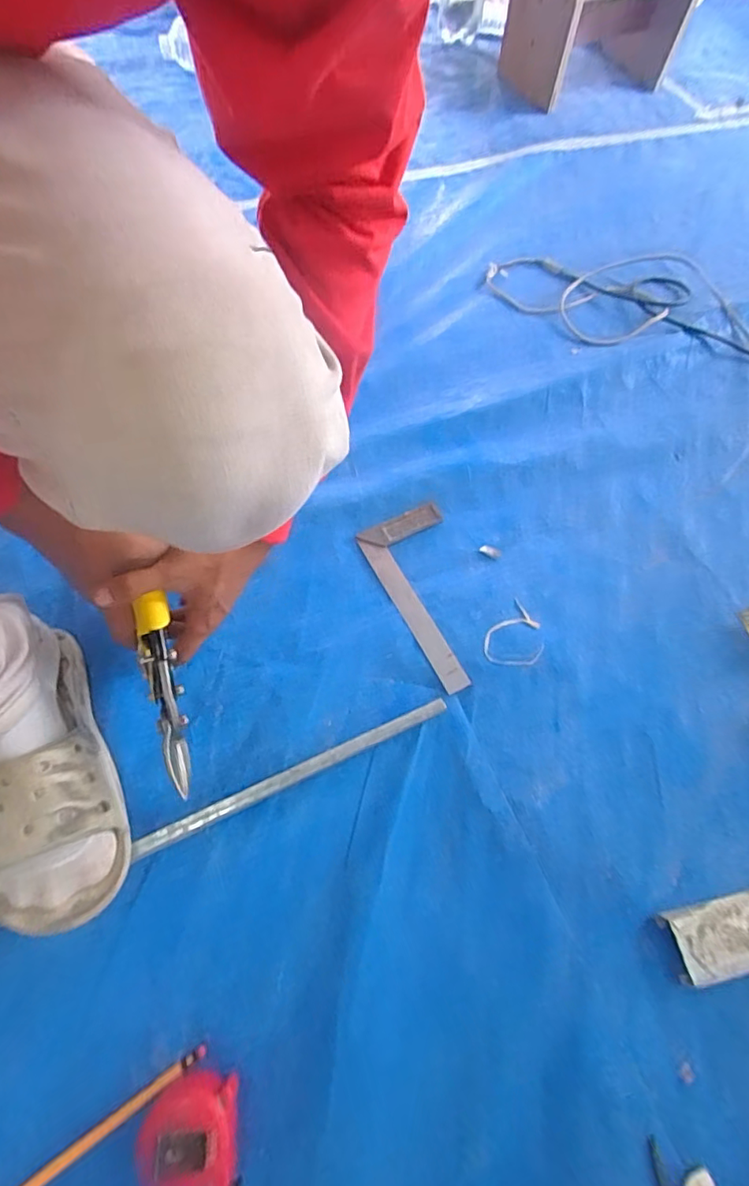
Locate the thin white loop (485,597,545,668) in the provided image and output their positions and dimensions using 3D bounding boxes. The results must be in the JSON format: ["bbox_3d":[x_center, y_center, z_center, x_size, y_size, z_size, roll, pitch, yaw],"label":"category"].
[{"bbox_3d":[0.146,0.048,0.540,0.071,0.004,0.055,-41,72,-18],"label":"thin white loop"}]

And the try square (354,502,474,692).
[{"bbox_3d":[0.068,-0.003,0.562,0.097,0.006,0.201,-25,68,-13],"label":"try square"}]

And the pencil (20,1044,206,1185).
[{"bbox_3d":[-0.199,0.380,0.363,0.171,0.012,0.009,-31,70,-15],"label":"pencil"}]

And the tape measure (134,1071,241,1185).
[{"bbox_3d":[-0.126,0.373,0.360,0.063,0.040,0.069,-6,65,-5],"label":"tape measure"}]

